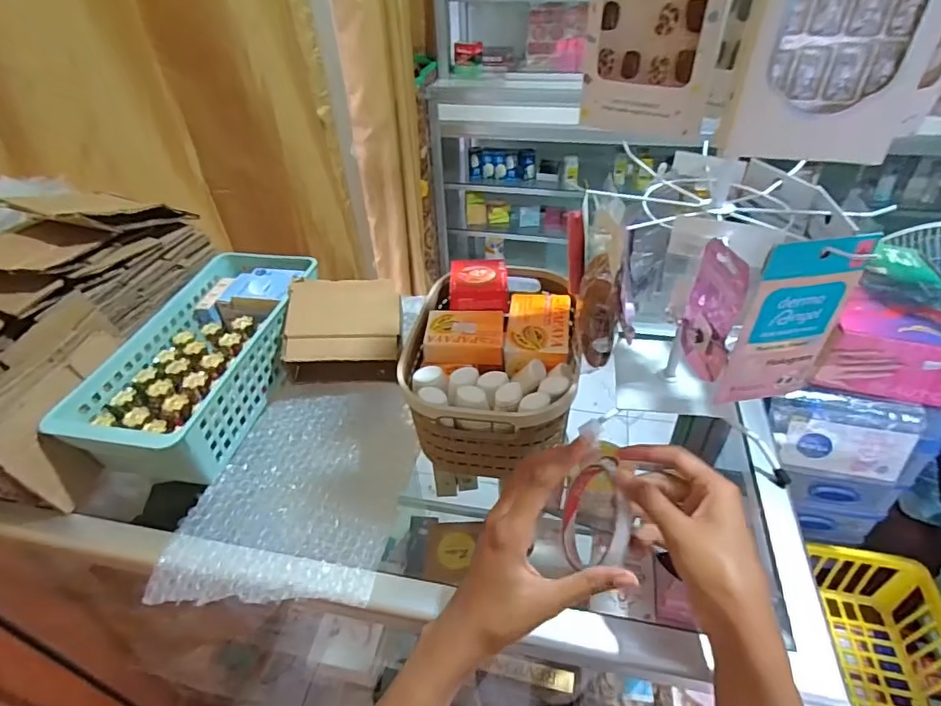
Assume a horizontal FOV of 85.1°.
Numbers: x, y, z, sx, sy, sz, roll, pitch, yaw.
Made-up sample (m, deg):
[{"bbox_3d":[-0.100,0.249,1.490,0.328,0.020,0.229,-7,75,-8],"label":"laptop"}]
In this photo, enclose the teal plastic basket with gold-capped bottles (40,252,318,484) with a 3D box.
[{"bbox_3d":[-0.281,0.005,0.569,0.140,0.085,0.301,6,41,10],"label":"teal plastic basket with gold-capped bottles"}]

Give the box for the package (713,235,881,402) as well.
[{"bbox_3d":[0.242,-0.021,0.384,0.080,0.137,0.013,-12,41,-10],"label":"package"}]

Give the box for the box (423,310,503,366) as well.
[{"bbox_3d":[-0.006,-0.015,0.501,0.074,0.027,0.057,0,41,4],"label":"box"}]

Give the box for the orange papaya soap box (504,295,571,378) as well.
[{"bbox_3d":[0.069,-0.022,0.525,0.061,0.031,0.101,4,41,8],"label":"orange papaya soap box"}]

